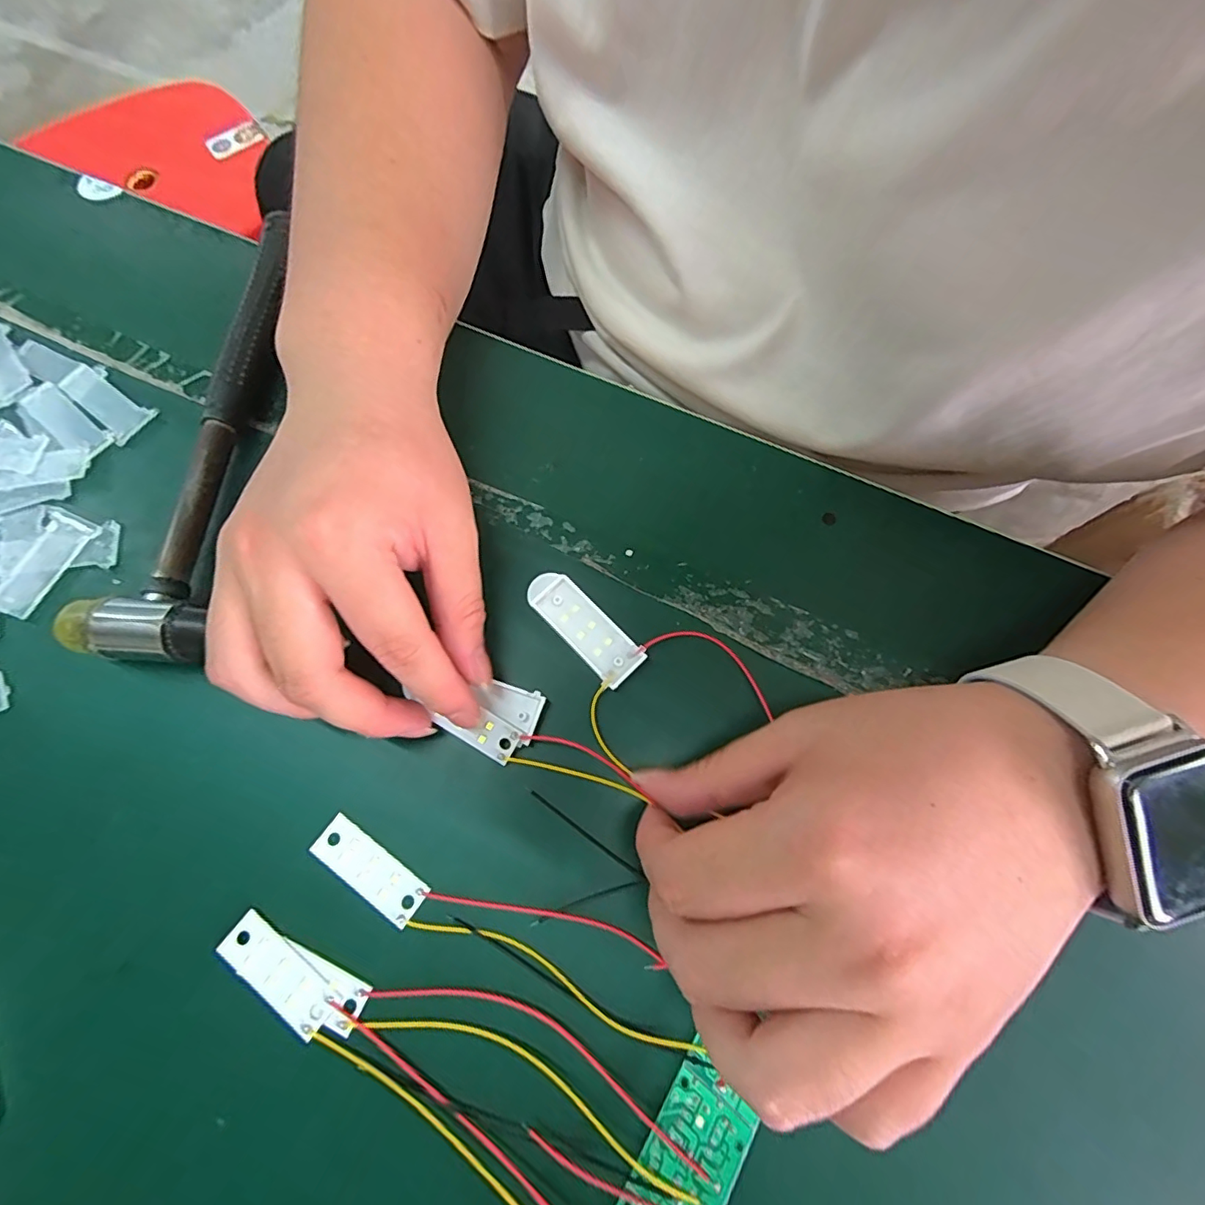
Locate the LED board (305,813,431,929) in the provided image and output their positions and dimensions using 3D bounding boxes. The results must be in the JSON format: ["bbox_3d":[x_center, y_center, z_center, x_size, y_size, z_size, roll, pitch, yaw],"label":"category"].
[{"bbox_3d":[-0.087,0.099,0.198,0.046,0.004,0.017,34,74,9],"label":"LED board"}]

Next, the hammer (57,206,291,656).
[{"bbox_3d":[-0.174,-0.087,0.248,0.055,0.024,0.231,5,72,1],"label":"hammer"}]

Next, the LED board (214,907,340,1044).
[{"bbox_3d":[-0.114,0.130,0.187,0.045,0.004,0.017,35,75,10],"label":"LED board"}]

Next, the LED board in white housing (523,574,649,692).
[{"bbox_3d":[-0.008,0.010,0.227,0.020,0.006,0.057,-43,78,-13],"label":"LED board in white housing"}]

